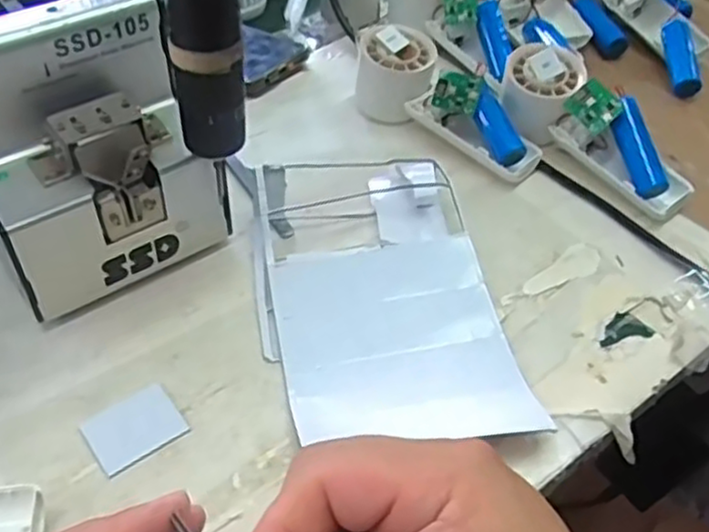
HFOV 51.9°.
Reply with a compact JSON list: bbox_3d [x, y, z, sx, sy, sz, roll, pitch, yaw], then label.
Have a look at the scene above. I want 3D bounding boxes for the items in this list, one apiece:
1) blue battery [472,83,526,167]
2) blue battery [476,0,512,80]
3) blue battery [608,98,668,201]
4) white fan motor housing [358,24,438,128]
[{"bbox_3d":[0.101,-0.100,0.523,0.018,0.017,0.059,-18,75,-18],"label":"blue battery"},{"bbox_3d":[0.114,-0.182,0.593,0.016,0.022,0.071,-6,74,-10],"label":"blue battery"},{"bbox_3d":[0.195,-0.082,0.503,0.016,0.019,0.073,-9,74,-12],"label":"blue battery"},{"bbox_3d":[0.029,-0.147,0.558,0.060,0.054,0.052,6,47,2],"label":"white fan motor housing"}]

